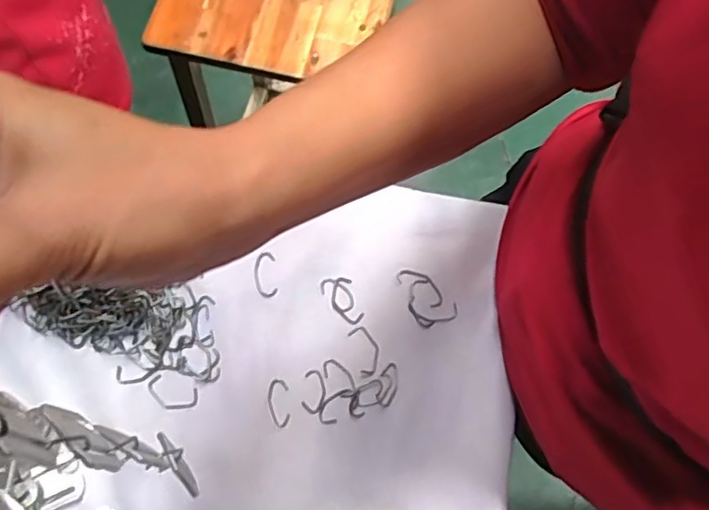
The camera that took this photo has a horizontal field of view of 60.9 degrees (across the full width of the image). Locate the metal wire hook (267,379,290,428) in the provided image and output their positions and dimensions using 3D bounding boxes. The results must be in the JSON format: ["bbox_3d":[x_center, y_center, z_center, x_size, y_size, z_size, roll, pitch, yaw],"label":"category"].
[{"bbox_3d":[-0.058,0.113,0.460,0.016,0.004,0.037,-5,73,-1],"label":"metal wire hook"}]

